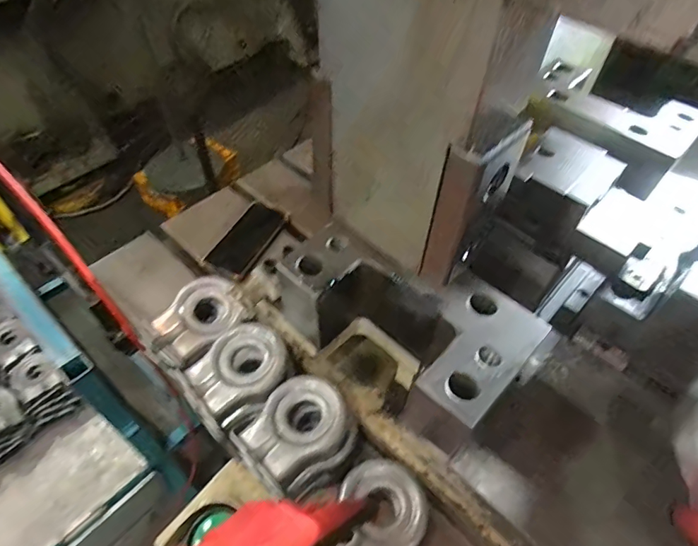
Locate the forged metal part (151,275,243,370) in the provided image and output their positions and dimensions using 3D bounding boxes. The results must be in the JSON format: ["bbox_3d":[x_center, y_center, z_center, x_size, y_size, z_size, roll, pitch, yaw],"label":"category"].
[{"bbox_3d":[-0.205,0.067,0.619,0.097,0.050,0.129,23,54,16],"label":"forged metal part"}]

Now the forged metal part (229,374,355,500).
[{"bbox_3d":[-0.056,0.181,0.520,0.107,0.044,0.121,38,59,25],"label":"forged metal part"}]

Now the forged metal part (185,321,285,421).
[{"bbox_3d":[-0.137,0.116,0.560,0.117,0.034,0.096,-35,60,-27],"label":"forged metal part"}]

